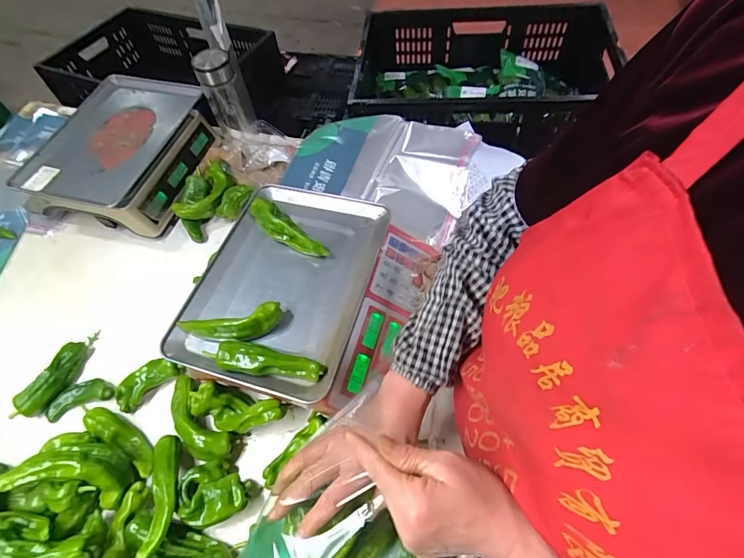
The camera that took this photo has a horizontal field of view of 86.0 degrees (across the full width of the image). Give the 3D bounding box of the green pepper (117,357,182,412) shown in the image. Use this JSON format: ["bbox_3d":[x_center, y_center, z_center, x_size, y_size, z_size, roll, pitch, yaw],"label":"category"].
[{"bbox_3d":[-0.361,0.161,0.637,0.102,0.027,0.048,-36,63,-17],"label":"green pepper"}]

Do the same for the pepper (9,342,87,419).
[{"bbox_3d":[-0.531,0.166,0.664,0.048,0.031,0.133,14,61,13],"label":"pepper"}]

